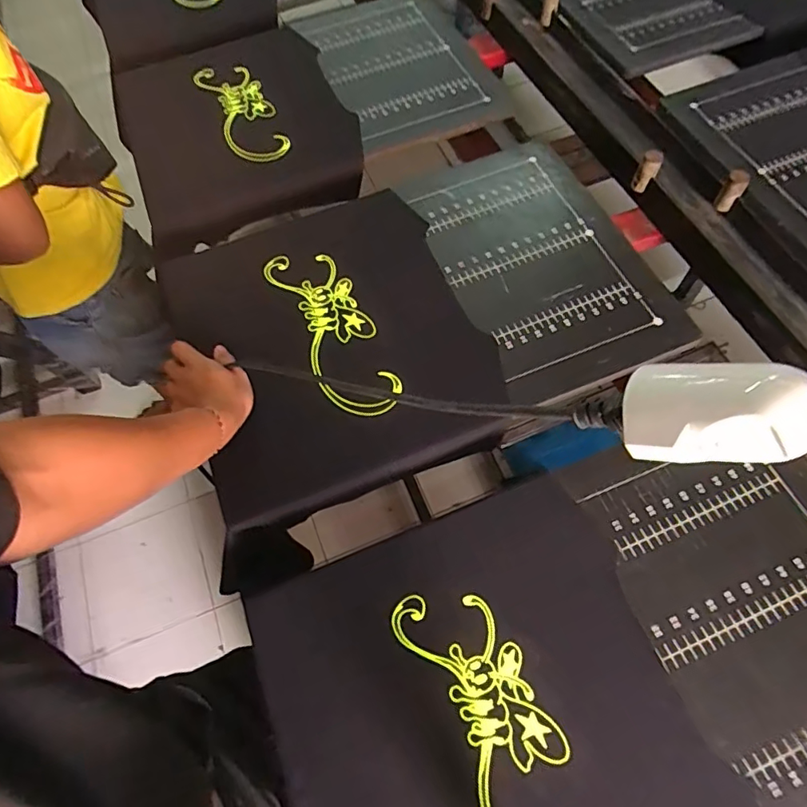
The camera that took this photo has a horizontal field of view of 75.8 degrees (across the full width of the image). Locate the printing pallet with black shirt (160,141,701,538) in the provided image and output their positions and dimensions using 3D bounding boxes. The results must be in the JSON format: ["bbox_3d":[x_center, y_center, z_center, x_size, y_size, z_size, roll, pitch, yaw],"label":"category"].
[{"bbox_3d":[0.010,-0.125,0.693,0.599,0.088,0.409,-23,66,-10],"label":"printing pallet with black shirt"}]

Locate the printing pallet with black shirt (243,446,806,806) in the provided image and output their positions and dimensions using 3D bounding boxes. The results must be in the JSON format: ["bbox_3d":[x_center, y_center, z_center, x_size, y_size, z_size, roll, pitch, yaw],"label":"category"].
[{"bbox_3d":[0.187,0.249,0.459,0.580,0.020,0.378,-19,65,-8],"label":"printing pallet with black shirt"}]

